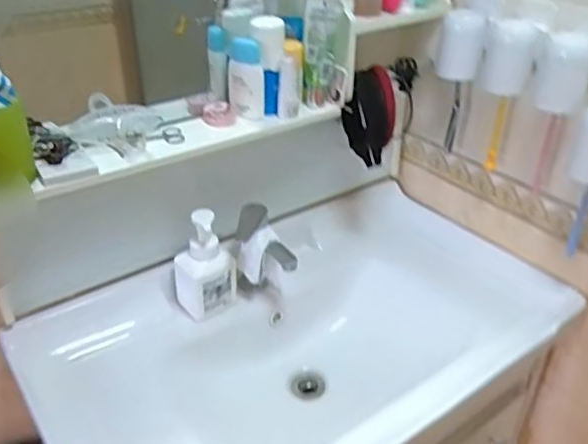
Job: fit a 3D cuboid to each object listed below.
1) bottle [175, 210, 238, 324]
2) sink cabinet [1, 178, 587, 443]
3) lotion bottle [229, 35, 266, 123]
[{"bbox_3d":[-0.140,0.066,0.937,0.094,0.169,0.052,-26,40,-32],"label":"bottle"},{"bbox_3d":[0.040,0.308,1.013,0.807,0.537,0.464,-23,39,-29],"label":"sink cabinet"},{"bbox_3d":[-0.071,-0.219,0.883,0.053,0.117,0.060,-3,33,-2],"label":"lotion bottle"}]

